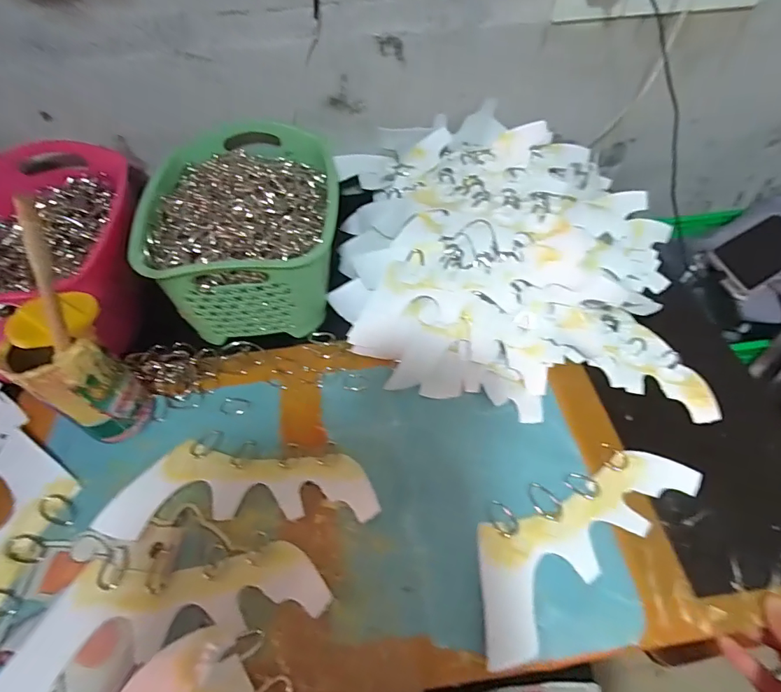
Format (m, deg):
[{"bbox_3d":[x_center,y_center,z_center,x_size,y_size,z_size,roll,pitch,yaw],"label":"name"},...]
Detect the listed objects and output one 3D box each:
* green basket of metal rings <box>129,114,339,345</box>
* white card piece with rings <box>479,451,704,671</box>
[{"bbox_3d":[-0.162,-0.138,0.547,0.193,0.126,0.272,-9,51,-5],"label":"green basket of metal rings"},{"bbox_3d":[0.156,0.153,0.383,0.231,0.009,0.082,-25,55,-18],"label":"white card piece with rings"}]

